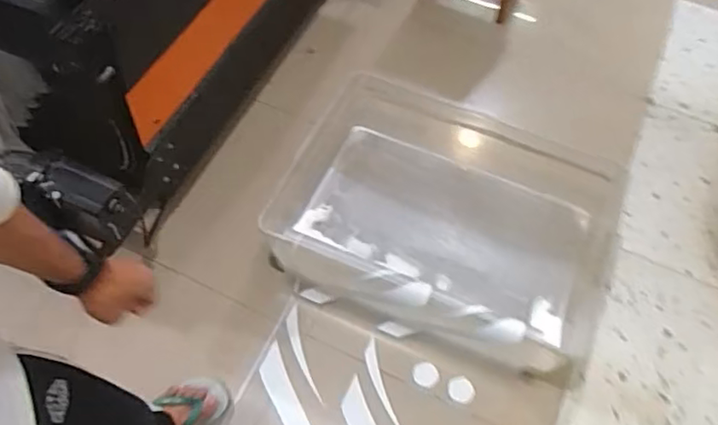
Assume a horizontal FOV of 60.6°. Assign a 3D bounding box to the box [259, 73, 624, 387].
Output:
[{"bbox_3d":[0.234,0.011,1.554,0.787,0.220,0.665,19,56,9],"label":"box"}]

